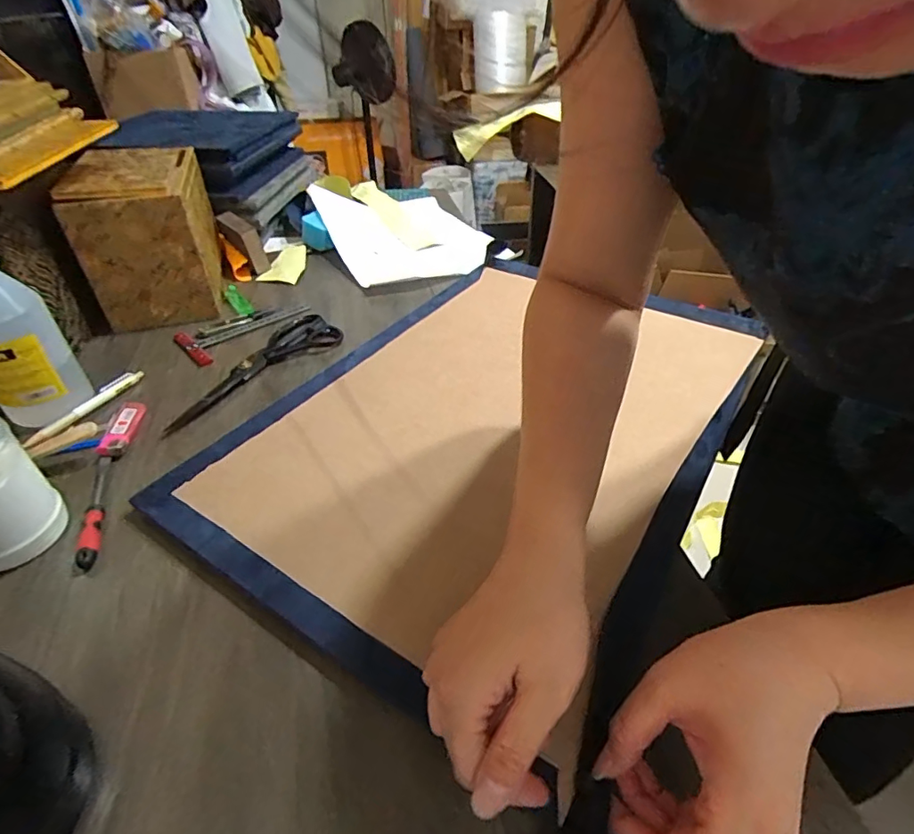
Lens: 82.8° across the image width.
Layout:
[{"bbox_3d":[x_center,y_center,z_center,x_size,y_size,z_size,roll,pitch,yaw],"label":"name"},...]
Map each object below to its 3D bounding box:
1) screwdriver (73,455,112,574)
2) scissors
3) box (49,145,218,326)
[{"bbox_3d":[-0.314,0.079,0.448,0.018,0.014,0.137,-17,42,-15],"label":"screwdriver"},{"bbox_3d":[-0.247,-0.062,0.622,0.086,0.017,0.245,27,49,31],"label":"scissors"},{"bbox_3d":[-0.423,-0.258,0.736,0.137,0.191,0.240,-13,41,-11],"label":"box"}]

